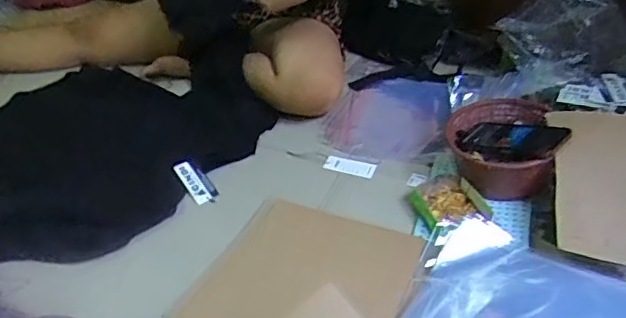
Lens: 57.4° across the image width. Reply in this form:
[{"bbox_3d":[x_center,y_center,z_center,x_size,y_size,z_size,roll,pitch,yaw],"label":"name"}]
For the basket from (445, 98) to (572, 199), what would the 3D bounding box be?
[{"bbox_3d":[0.300,-0.026,0.920,0.158,0.095,0.199,0,36,3],"label":"basket"}]

